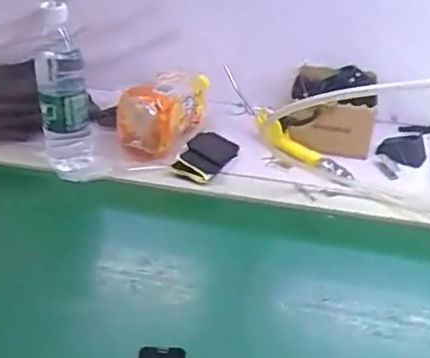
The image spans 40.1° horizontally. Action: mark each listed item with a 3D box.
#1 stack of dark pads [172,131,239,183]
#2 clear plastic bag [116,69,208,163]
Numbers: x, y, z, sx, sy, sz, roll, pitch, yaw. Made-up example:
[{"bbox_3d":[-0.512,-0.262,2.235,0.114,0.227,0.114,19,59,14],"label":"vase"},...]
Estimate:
[{"bbox_3d":[-0.011,-0.031,0.847,0.062,0.030,0.095,17,35,23],"label":"stack of dark pads"},{"bbox_3d":[-0.086,-0.102,0.890,0.089,0.090,0.124,19,36,25],"label":"clear plastic bag"}]

